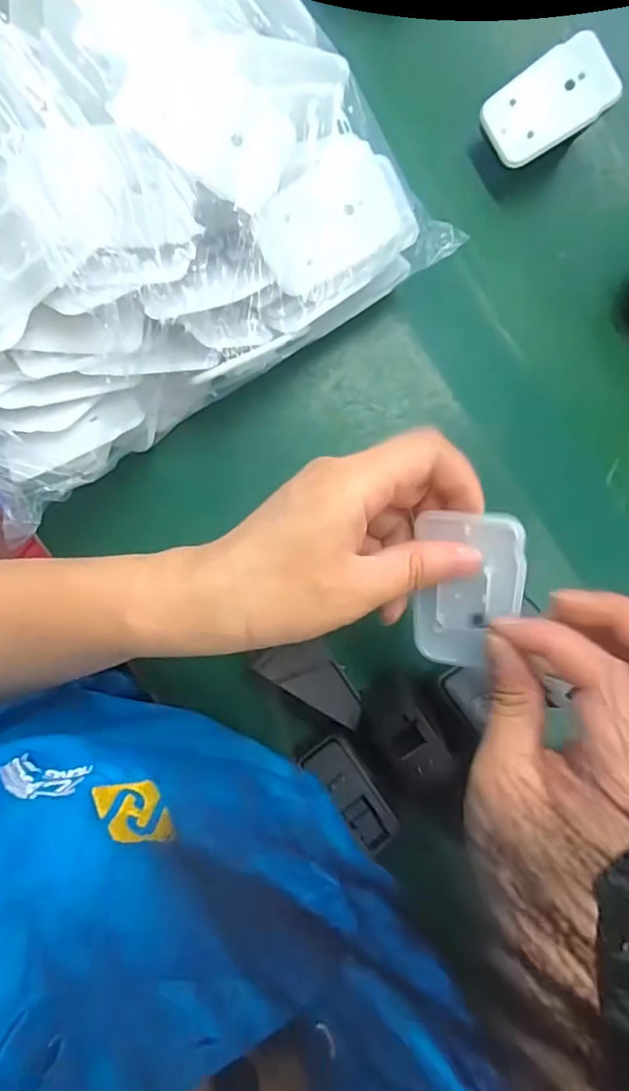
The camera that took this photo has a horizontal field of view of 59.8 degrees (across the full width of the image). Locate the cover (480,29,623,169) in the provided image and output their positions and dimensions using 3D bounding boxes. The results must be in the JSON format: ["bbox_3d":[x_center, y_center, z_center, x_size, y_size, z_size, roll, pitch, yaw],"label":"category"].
[{"bbox_3d":[0.132,-0.249,0.307,0.070,0.004,0.043,-30,93,12],"label":"cover"}]

